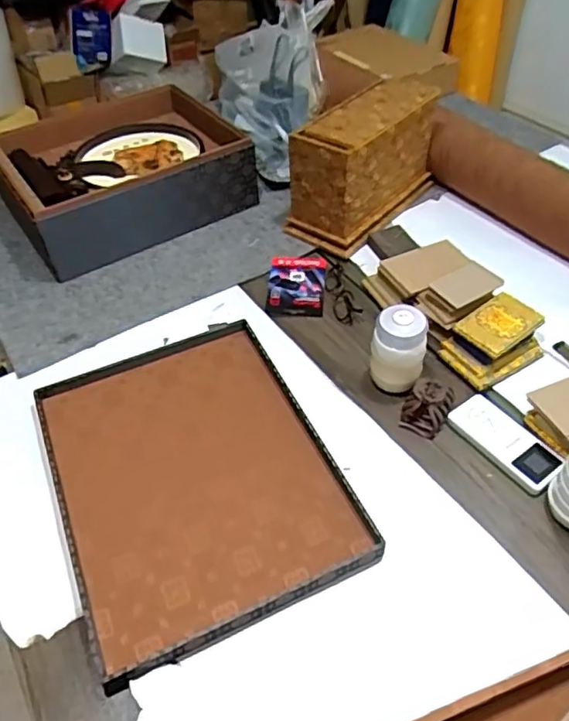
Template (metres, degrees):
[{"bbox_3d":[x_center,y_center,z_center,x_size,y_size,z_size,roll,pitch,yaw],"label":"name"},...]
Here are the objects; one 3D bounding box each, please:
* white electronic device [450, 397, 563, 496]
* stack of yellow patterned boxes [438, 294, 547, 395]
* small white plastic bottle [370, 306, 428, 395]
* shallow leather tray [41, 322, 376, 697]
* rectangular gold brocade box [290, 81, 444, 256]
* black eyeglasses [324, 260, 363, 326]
[{"bbox_3d":[0.308,0.112,0.810,0.075,0.014,0.155,-32,54,-22],"label":"white electronic device"},{"bbox_3d":[0.329,-0.031,0.911,0.146,0.056,0.103,-28,53,-20],"label":"stack of yellow patterned boxes"},{"bbox_3d":[0.165,-0.010,0.851,0.074,0.127,0.061,7,50,10],"label":"small white plastic bottle"},{"bbox_3d":[-0.128,0.140,0.796,0.343,0.026,0.445,-21,48,-15],"label":"shallow leather tray"},{"bbox_3d":[0.157,-0.394,1.146,0.143,0.208,0.344,30,57,27],"label":"rectangular gold brocade box"},{"bbox_3d":[0.099,-0.124,1.035,0.043,0.026,0.153,-10,49,-5],"label":"black eyeglasses"}]

